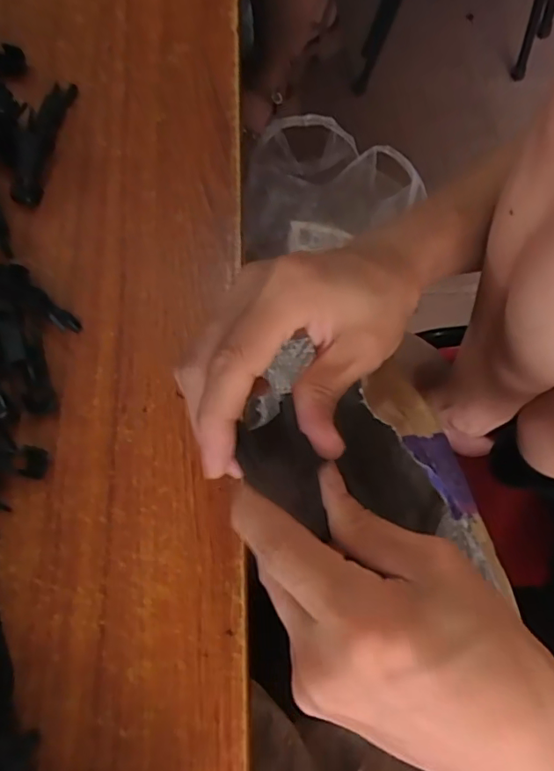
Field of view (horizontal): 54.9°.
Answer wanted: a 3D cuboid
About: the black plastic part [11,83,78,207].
[{"bbox_3d":[-0.140,-0.147,0.318,0.017,0.016,0.089,7,71,3],"label":"black plastic part"}]

